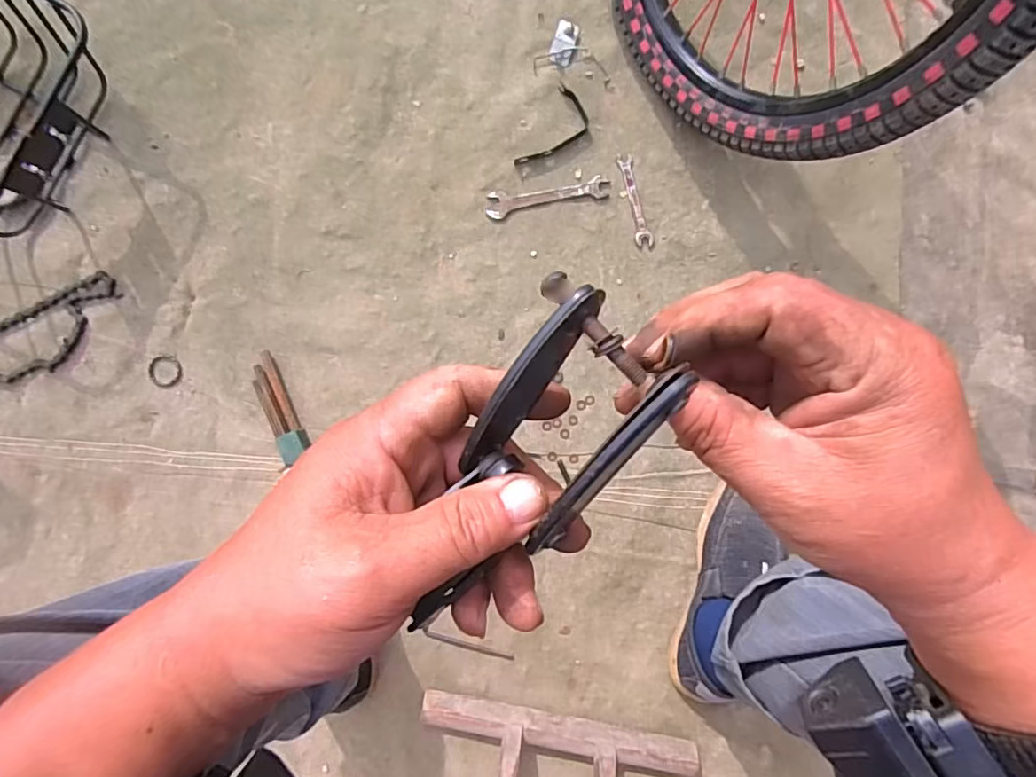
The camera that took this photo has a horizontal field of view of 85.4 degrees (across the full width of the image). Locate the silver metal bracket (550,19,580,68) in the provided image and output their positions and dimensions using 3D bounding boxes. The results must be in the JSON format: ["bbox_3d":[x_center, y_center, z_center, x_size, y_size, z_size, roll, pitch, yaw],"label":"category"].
[{"bbox_3d":[0.057,-0.423,0.688,0.027,0.011,0.057,16,87,-3],"label":"silver metal bracket"}]

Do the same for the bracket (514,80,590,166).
[{"bbox_3d":[0.049,-0.310,0.686,0.056,0.011,0.110,30,87,-2],"label":"bracket"}]

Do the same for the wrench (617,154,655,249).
[{"bbox_3d":[0.146,-0.231,0.694,0.024,0.006,0.118,-14,89,-4],"label":"wrench"}]

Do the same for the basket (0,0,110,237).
[{"bbox_3d":[-0.577,-0.293,0.570,0.241,0.126,0.261,24,87,-3],"label":"basket"}]

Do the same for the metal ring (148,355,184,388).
[{"bbox_3d":[-0.411,-0.020,0.655,0.037,0.004,0.038,0,88,-4],"label":"metal ring"}]

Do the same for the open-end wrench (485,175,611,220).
[{"bbox_3d":[0.036,-0.236,0.687,0.151,0.010,0.031,-12,89,-4],"label":"open-end wrench"}]

